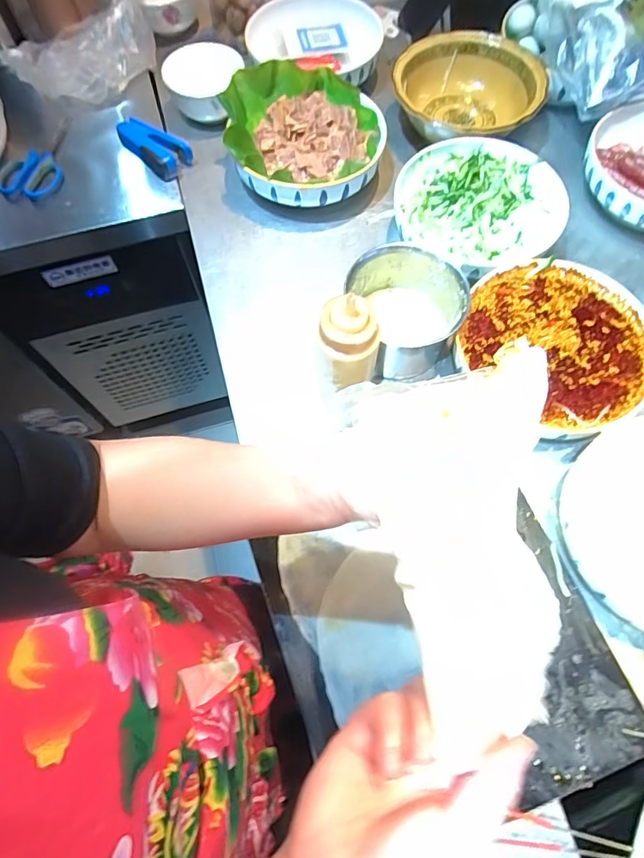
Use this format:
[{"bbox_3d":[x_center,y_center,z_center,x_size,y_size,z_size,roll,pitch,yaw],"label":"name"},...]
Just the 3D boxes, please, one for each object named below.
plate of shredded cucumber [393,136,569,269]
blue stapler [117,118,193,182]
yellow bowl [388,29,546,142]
[{"bbox_3d":[0.215,-0.308,0.673,0.240,0.042,0.217,-19,68,-7],"label":"plate of shredded cucumber"},{"bbox_3d":[-0.258,-0.435,0.741,0.108,0.039,0.066,37,76,14],"label":"blue stapler"},{"bbox_3d":[0.233,-0.531,0.770,0.229,0.068,0.223,-1,71,2],"label":"yellow bowl"}]

